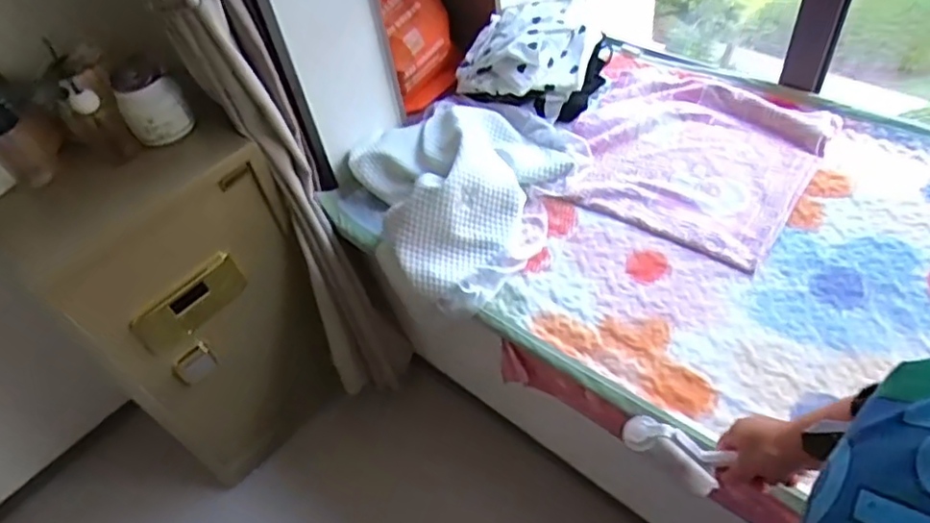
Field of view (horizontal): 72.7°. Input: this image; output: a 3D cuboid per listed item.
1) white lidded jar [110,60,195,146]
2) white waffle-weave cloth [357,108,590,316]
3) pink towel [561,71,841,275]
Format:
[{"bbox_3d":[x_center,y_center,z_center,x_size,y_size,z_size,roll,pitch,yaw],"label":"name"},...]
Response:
[{"bbox_3d":[-0.558,-0.280,1.127,0.102,0.128,0.093,-21,50,-13],"label":"white lidded jar"},{"bbox_3d":[-0.005,-0.195,1.274,0.441,0.103,0.482,32,61,30],"label":"white waffle-weave cloth"},{"bbox_3d":[0.449,-0.237,1.309,0.479,0.043,0.467,27,59,28],"label":"pink towel"}]

